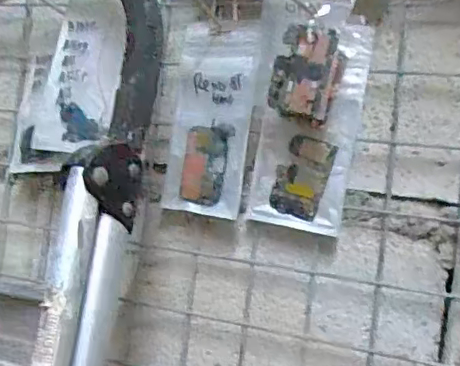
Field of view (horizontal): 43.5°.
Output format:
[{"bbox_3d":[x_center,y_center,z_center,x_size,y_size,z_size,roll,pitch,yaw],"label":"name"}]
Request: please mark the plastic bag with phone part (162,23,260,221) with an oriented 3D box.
[{"bbox_3d":[-0.017,-0.054,0.502,0.079,0.162,0.006,10,2,30],"label":"plastic bag with phone part"}]

